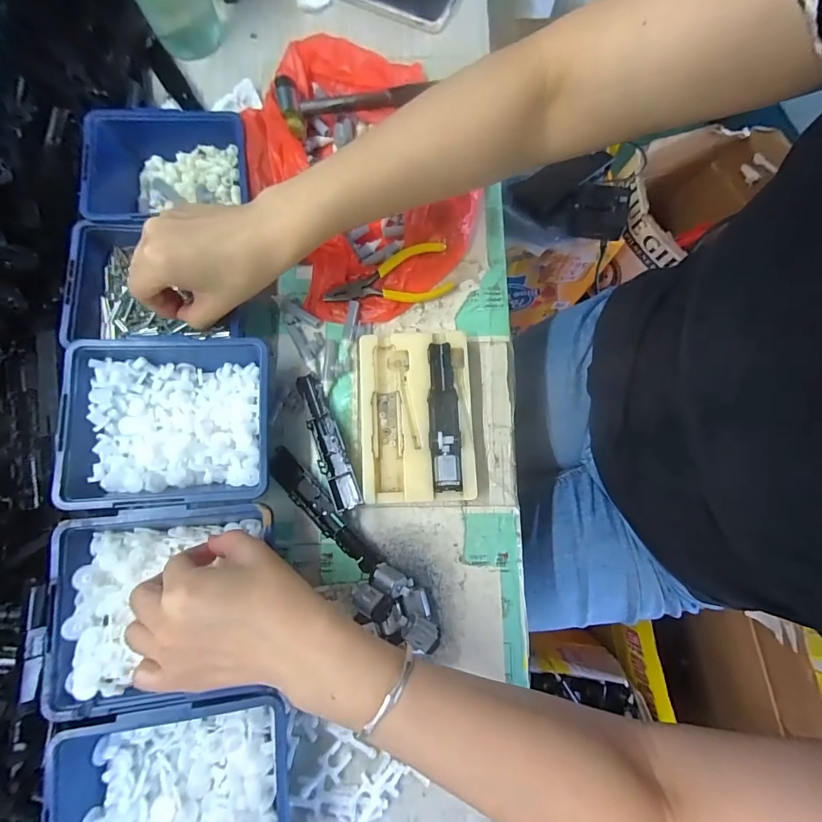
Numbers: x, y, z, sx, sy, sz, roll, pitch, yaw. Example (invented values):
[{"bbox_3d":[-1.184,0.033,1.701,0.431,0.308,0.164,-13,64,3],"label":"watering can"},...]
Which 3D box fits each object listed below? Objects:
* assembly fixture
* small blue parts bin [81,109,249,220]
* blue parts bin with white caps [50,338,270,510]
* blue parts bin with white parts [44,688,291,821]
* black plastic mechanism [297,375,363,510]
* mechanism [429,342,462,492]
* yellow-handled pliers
[{"bbox_3d":[0.005,0.004,0.336,0.089,0.020,0.135,-2,80,-2],"label":"assembly fixture"},{"bbox_3d":[-0.210,-0.202,0.353,0.130,0.047,0.107,-7,80,-3],"label":"small blue parts bin"},{"bbox_3d":[-0.178,0.009,0.312,0.135,0.052,0.119,-3,80,-2],"label":"blue parts bin with white caps"},{"bbox_3d":[-0.151,0.256,0.270,0.137,0.053,0.124,-7,80,-3],"label":"blue parts bin with white parts"},{"bbox_3d":[-0.071,0.024,0.334,0.022,0.011,0.115,-24,81,-5],"label":"black plastic mechanism"},{"bbox_3d":[0.027,0.003,0.325,0.023,0.009,0.118,-3,80,-2],"label":"mechanism"},{"bbox_3d":[-0.020,-0.122,0.360,0.109,0.016,0.047,-1,80,-1],"label":"yellow-handled pliers"}]

